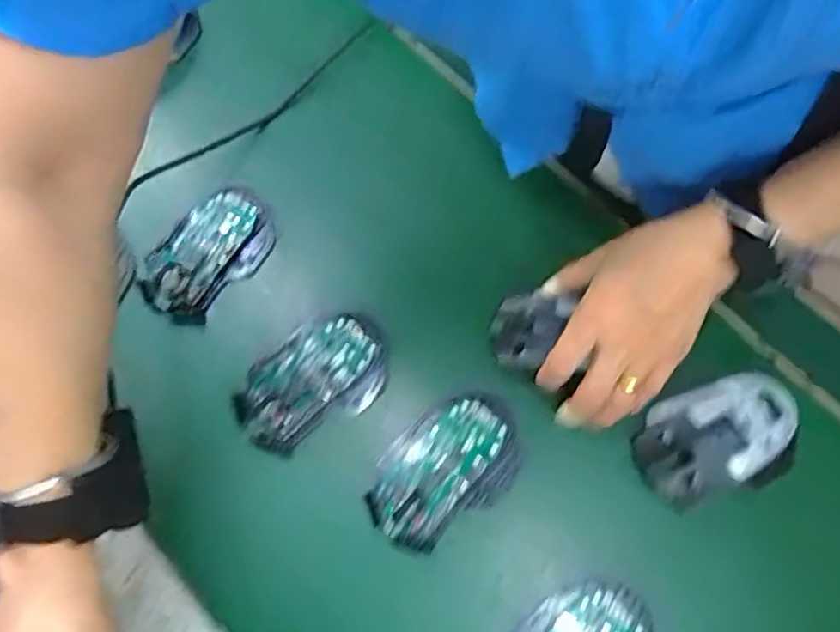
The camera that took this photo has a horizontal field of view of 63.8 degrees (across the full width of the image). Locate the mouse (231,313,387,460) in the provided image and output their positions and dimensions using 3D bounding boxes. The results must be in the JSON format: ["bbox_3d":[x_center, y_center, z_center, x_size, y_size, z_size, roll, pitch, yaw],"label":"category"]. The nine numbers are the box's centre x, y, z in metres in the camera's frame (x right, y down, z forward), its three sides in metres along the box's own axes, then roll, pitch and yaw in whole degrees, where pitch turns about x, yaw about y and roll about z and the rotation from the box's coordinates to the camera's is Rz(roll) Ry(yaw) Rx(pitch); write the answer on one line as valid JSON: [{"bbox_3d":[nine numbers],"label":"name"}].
[{"bbox_3d":[-0.077,0.046,0.476,0.111,0.019,0.070,-37,73,-11],"label":"mouse"}]

